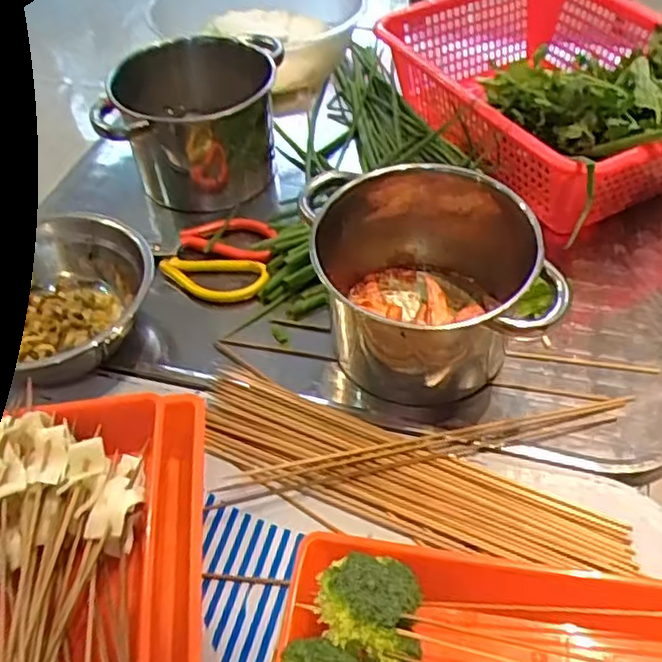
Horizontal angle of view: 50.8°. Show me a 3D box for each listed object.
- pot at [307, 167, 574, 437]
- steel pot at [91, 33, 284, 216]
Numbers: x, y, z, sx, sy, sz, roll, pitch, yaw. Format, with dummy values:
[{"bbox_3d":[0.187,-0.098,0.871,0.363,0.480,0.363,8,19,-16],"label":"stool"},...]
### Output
[{"bbox_3d":[0.091,-0.059,0.609,0.208,0.123,0.245,-12,49,-6],"label":"pot"},{"bbox_3d":[-0.152,-0.232,0.791,0.187,0.134,0.154,-3,46,-1],"label":"steel pot"}]

